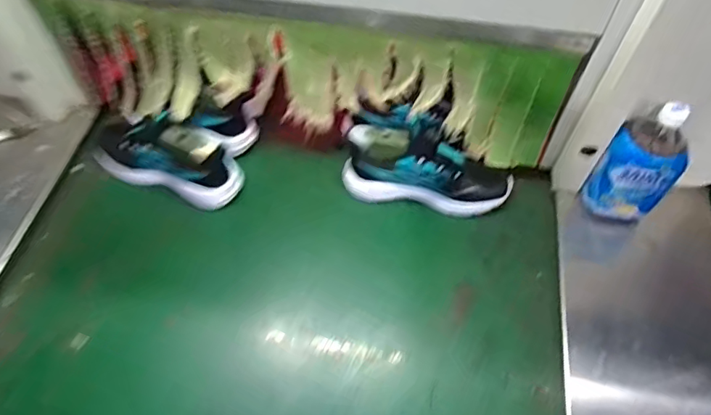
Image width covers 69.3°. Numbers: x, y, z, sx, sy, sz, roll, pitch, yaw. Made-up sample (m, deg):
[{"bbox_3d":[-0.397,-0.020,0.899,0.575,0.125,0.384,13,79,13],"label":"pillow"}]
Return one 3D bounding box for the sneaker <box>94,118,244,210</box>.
[{"bbox_3d":[-0.325,-0.094,0.825,0.271,0.118,0.091,22,57,12],"label":"sneaker"}]

